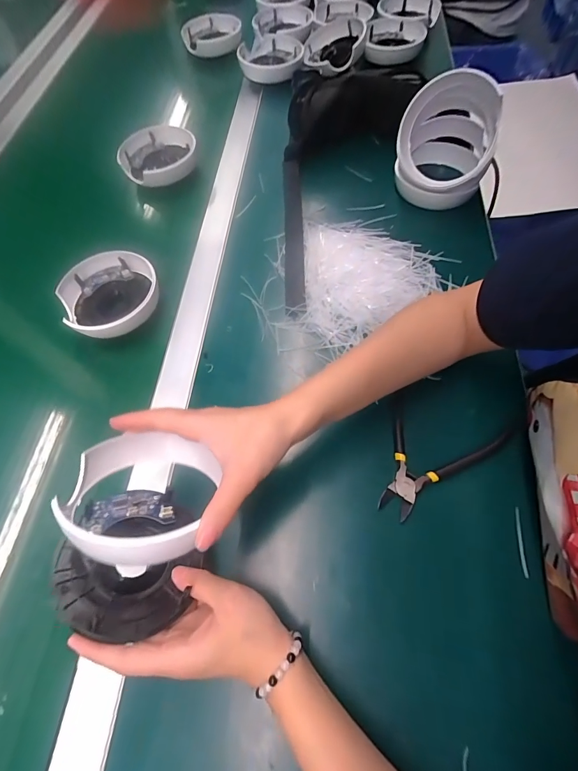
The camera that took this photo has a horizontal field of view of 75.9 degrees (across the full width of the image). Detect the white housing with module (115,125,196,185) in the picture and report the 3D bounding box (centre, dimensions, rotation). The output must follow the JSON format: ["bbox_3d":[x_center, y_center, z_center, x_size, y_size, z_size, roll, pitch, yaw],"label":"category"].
[{"bbox_3d":[-0.204,-0.347,0.570,0.132,0.034,0.117,8,64,8],"label":"white housing with module"}]

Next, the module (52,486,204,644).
[{"bbox_3d":[-0.122,0.133,0.284,0.098,0.035,0.098,13,48,-15],"label":"module"}]

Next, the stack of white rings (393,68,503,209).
[{"bbox_3d":[0.206,-0.327,0.489,0.116,0.124,0.121,13,64,11],"label":"stack of white rings"}]

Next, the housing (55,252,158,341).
[{"bbox_3d":[-0.219,-0.105,0.458,0.106,0.047,0.110,-2,63,3],"label":"housing"}]

